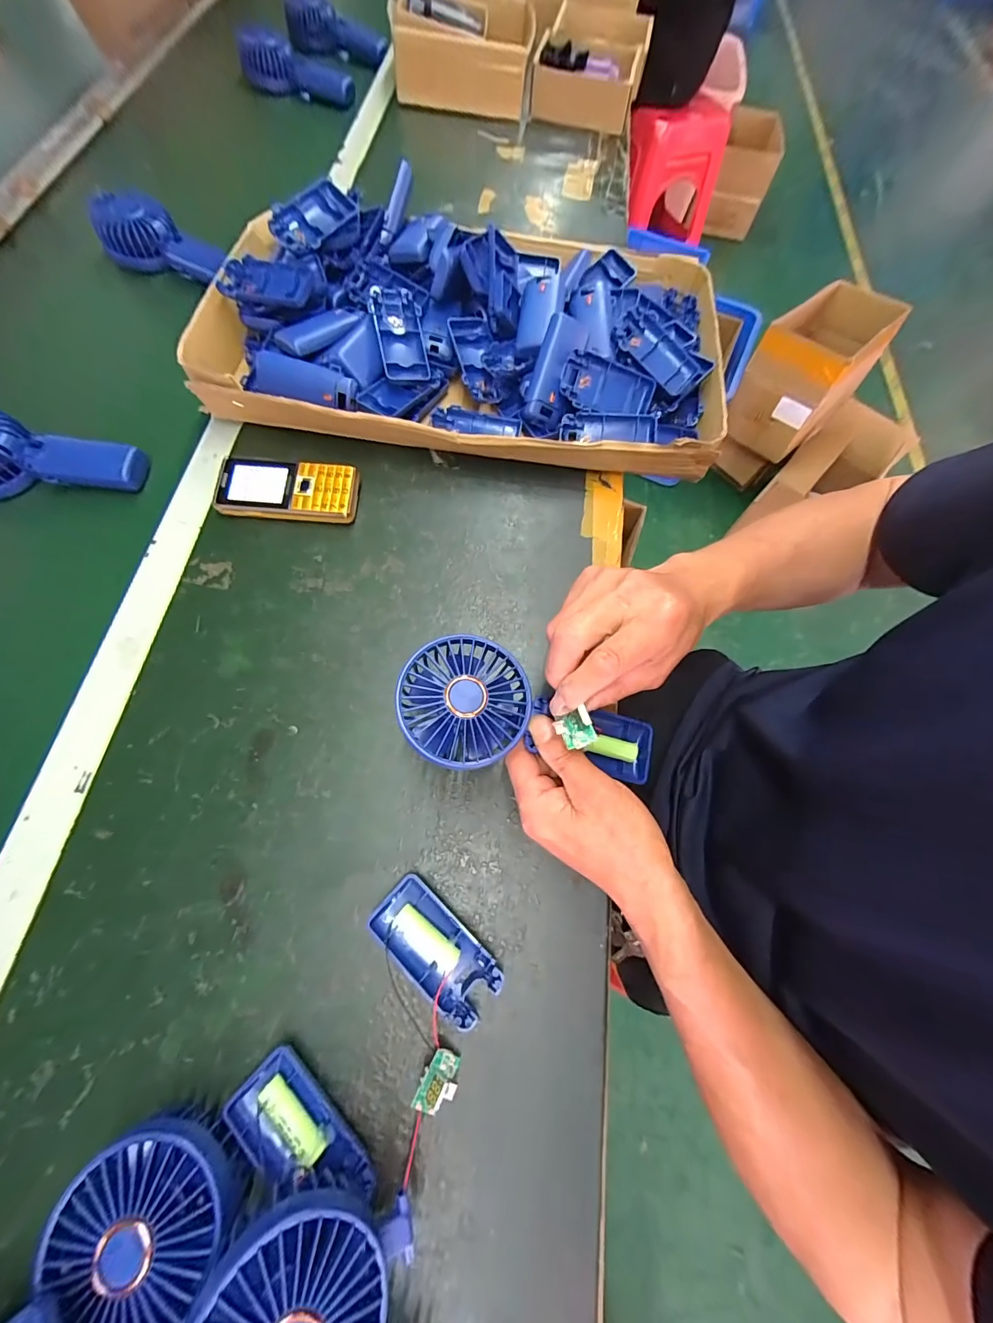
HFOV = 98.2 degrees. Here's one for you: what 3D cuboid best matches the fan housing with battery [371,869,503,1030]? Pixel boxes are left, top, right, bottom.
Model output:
[{"bbox_3d":[-0.041,0.194,0.293,0.092,0.016,0.044,42,74,12],"label":"fan housing with battery"}]

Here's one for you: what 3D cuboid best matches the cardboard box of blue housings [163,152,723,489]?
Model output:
[{"bbox_3d":[-0.025,-0.359,0.459,0.524,0.079,0.326,4,70,-1],"label":"cardboard box of blue housings"}]

